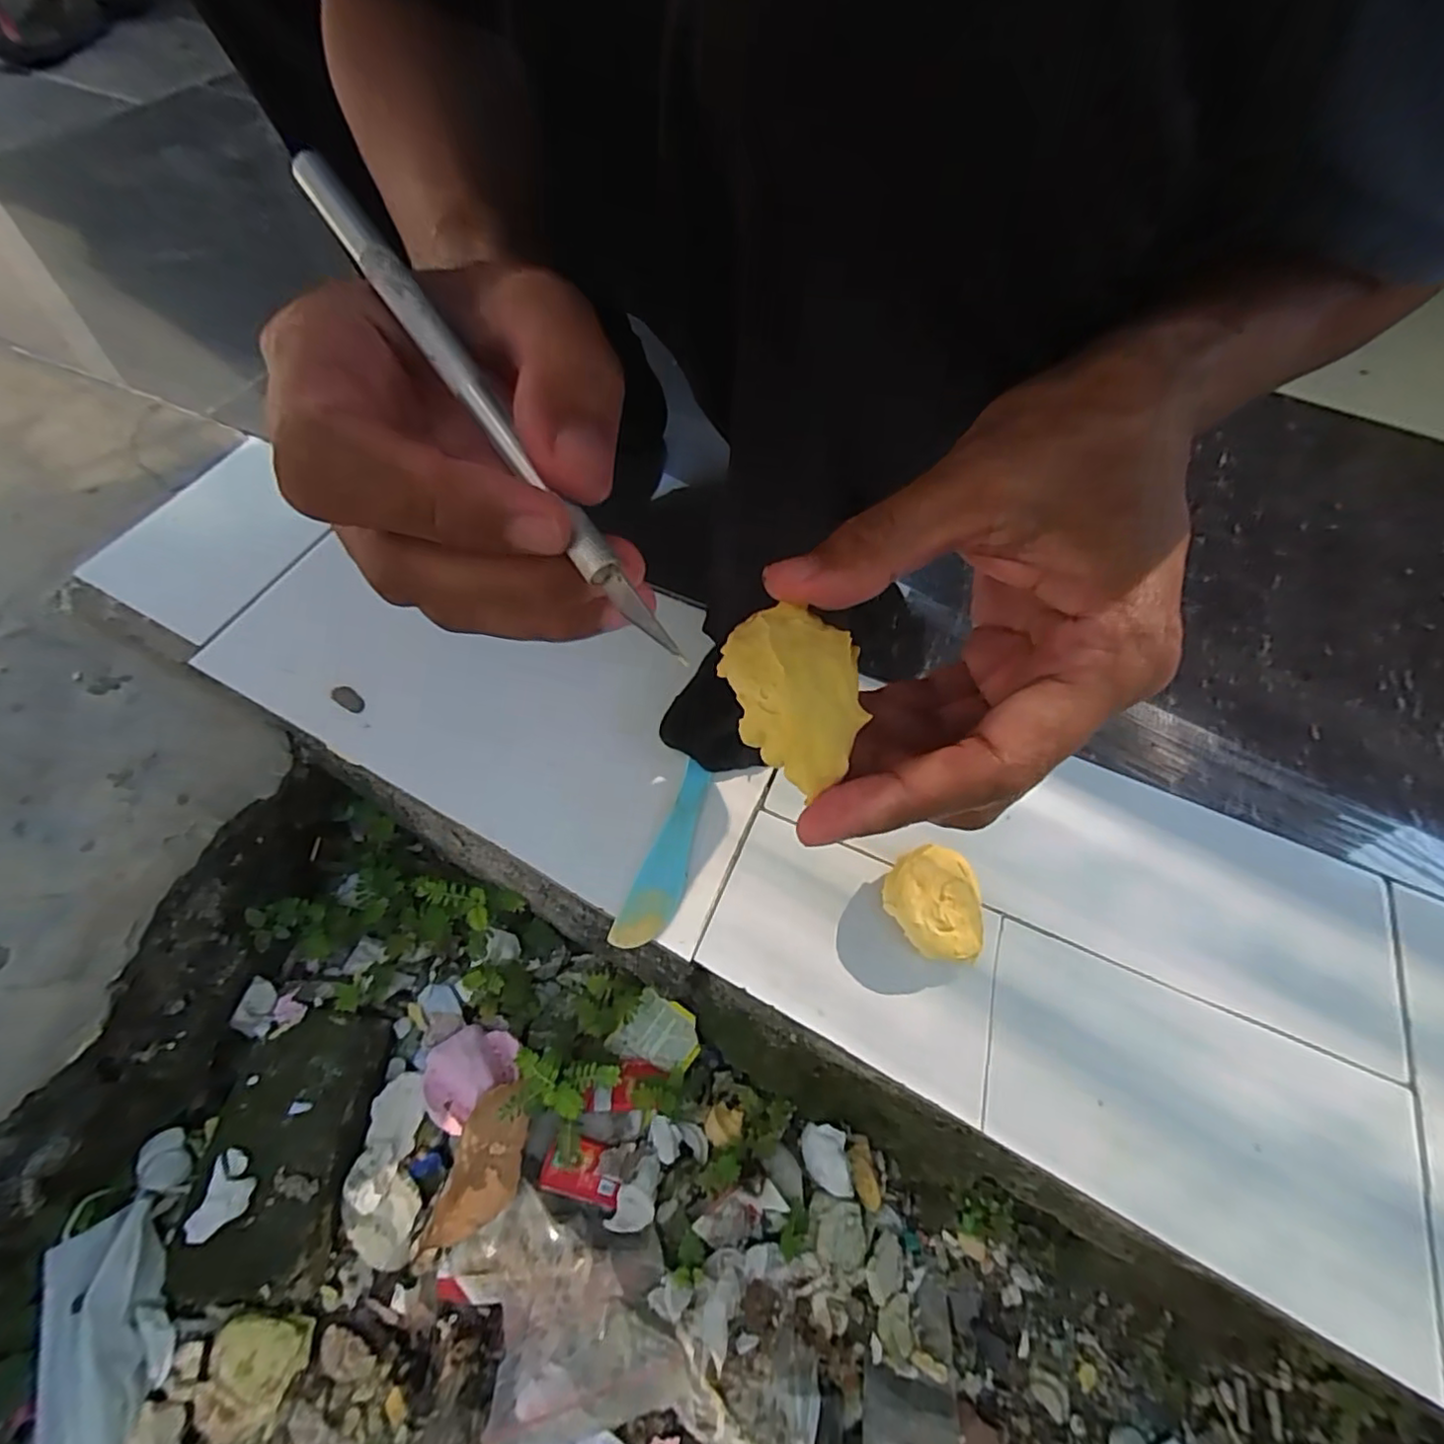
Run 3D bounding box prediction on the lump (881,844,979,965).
[{"bbox_3d":[0.127,0.109,0.385,0.056,0.032,0.063,-27,66,-17],"label":"lump"}]

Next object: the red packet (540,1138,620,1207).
[{"bbox_3d":[-0.093,0.301,0.436,0.052,0.009,0.035,20,78,-8],"label":"red packet"}]

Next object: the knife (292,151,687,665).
[{"bbox_3d":[-0.051,-0.067,0.134,0.007,0.005,0.137,-34,83,-20],"label":"knife"}]

